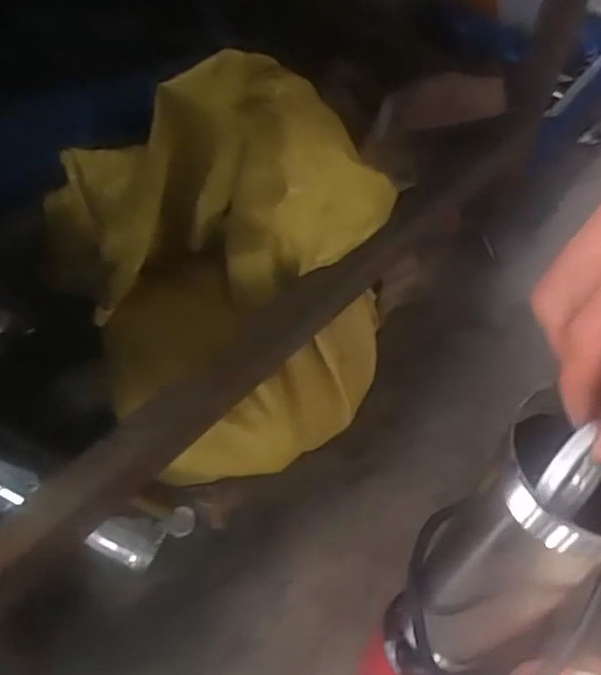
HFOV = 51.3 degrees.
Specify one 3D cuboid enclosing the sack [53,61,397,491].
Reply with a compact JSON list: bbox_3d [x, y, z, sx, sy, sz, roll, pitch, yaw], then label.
[{"bbox_3d":[-0.078,-0.095,0.666,0.317,0.306,0.364,-15,54,-15],"label":"sack"}]

